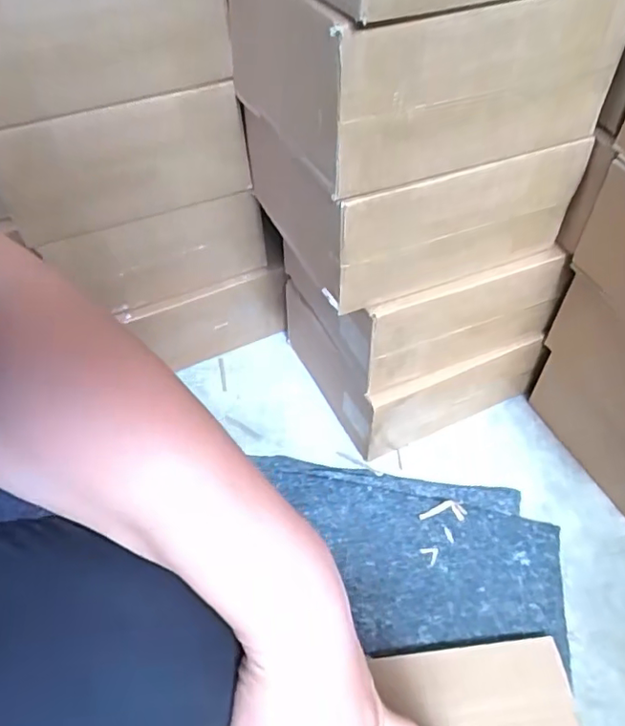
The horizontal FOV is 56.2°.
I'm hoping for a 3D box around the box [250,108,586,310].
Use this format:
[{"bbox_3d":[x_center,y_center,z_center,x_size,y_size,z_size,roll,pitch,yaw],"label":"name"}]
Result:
[{"bbox_3d":[0.091,-0.187,0.599,0.255,0.146,0.215,-19,54,-14],"label":"box"}]

